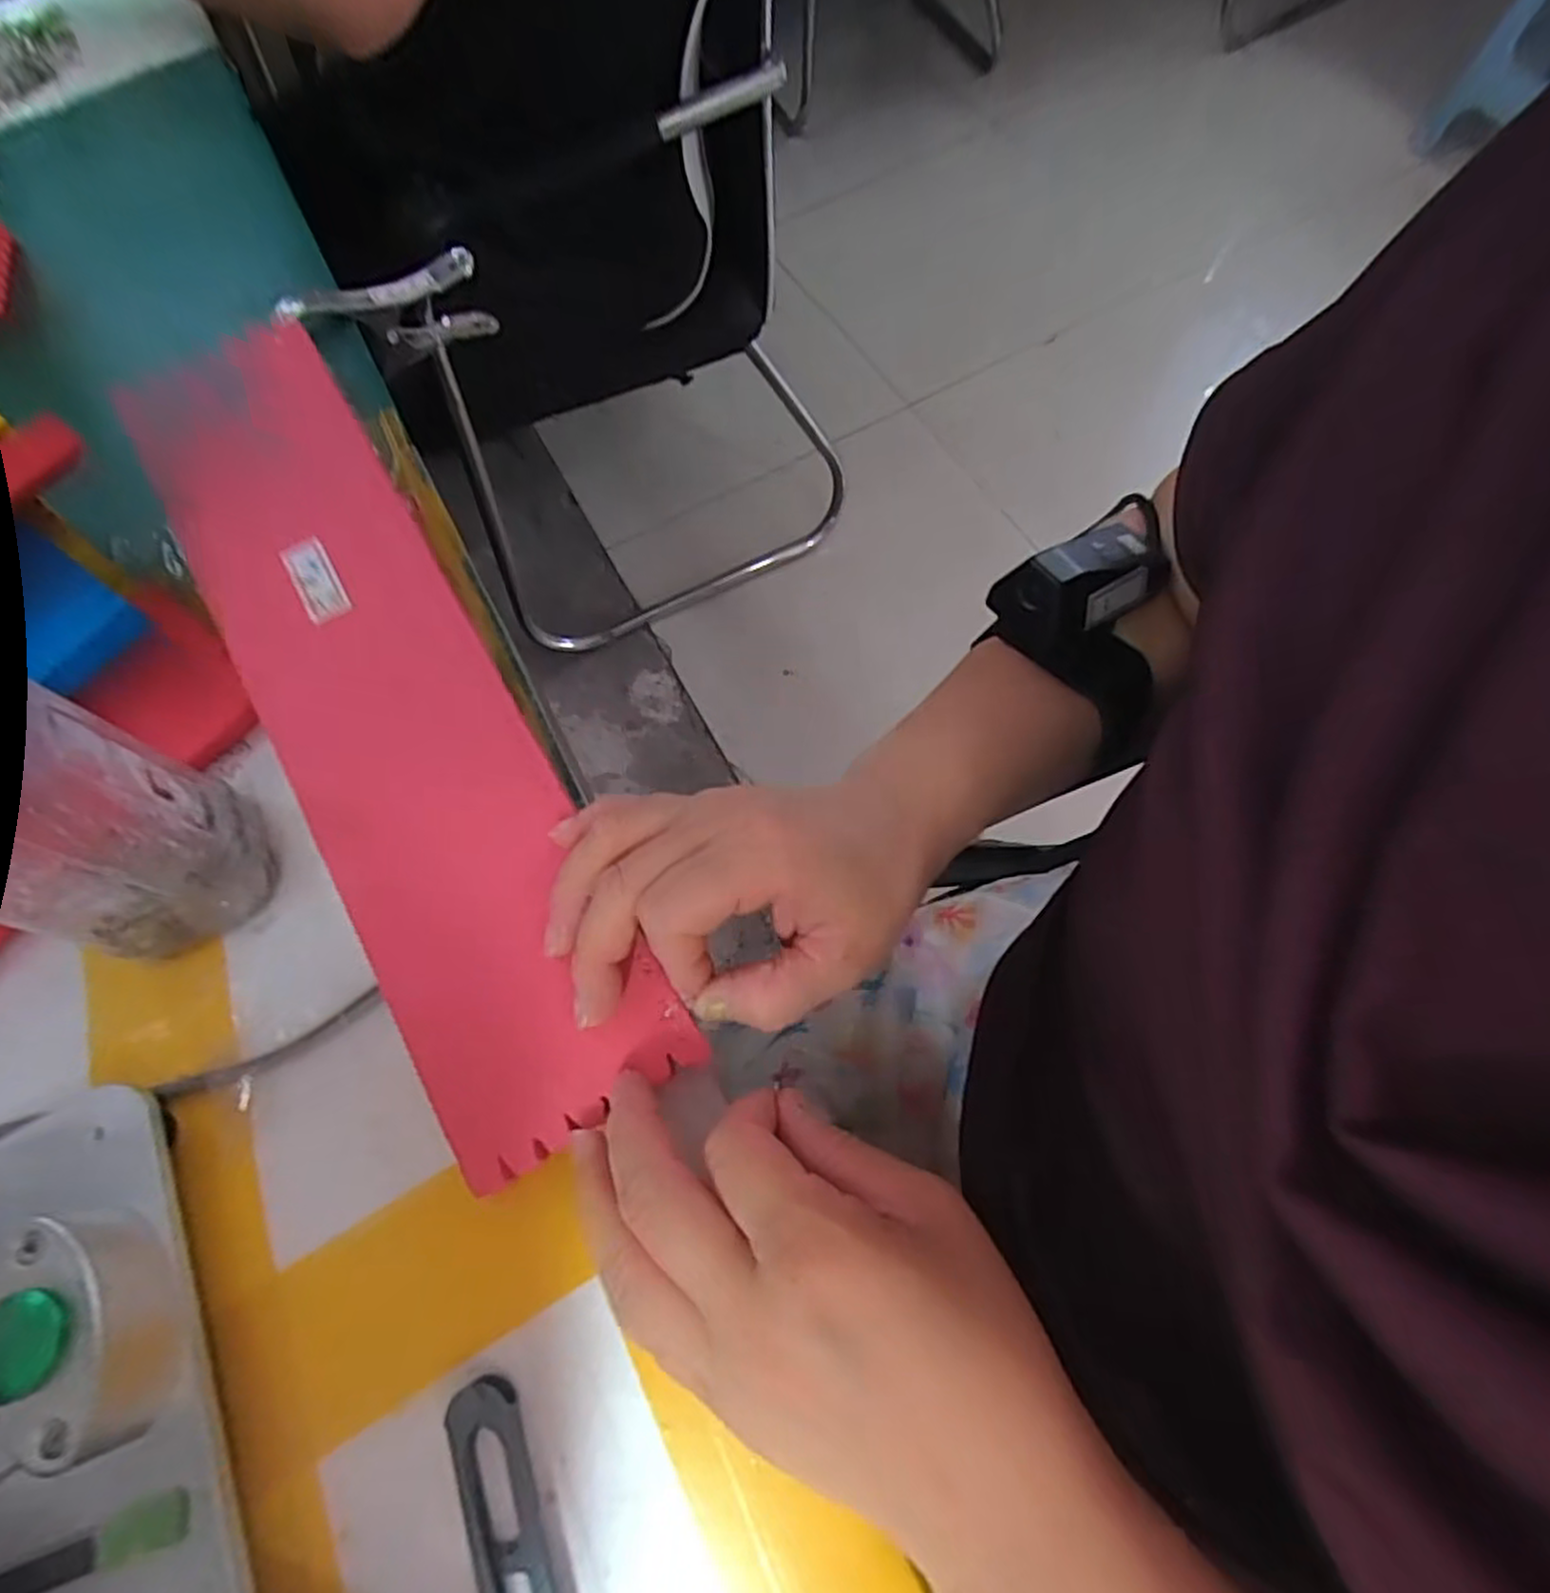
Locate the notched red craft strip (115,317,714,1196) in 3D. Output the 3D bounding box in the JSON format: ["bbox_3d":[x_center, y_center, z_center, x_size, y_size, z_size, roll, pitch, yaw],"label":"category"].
[{"bbox_3d":[-0.151,-0.047,0.285,0.082,0.008,0.363,-30,73,-8],"label":"notched red craft strip"}]

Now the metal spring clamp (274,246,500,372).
[{"bbox_3d":[-0.212,-0.270,0.424,0.110,0.049,0.020,-19,69,-22],"label":"metal spring clamp"}]

